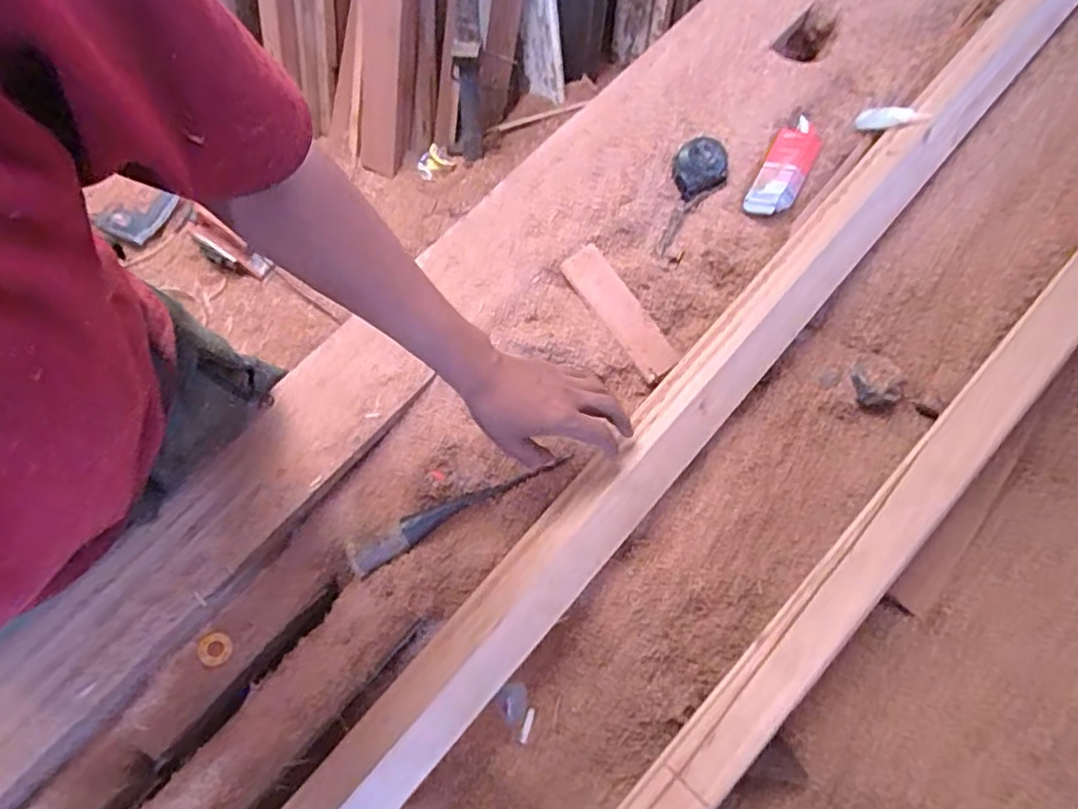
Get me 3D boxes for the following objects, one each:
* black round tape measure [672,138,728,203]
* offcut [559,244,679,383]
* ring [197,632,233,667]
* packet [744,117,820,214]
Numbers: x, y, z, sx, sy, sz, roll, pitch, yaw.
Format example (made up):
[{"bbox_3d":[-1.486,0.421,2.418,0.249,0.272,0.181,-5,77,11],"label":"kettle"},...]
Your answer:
[{"bbox_3d":[0.195,-0.288,0.756,0.067,0.025,0.066,-2,68,5],"label":"black round tape measure"},{"bbox_3d":[0.090,-0.107,0.711,0.049,0.007,0.174,-32,69,-7],"label":"offcut"},{"bbox_3d":[-0.337,0.255,0.650,0.034,0.004,0.033,3,80,-16],"label":"ring"},{"bbox_3d":[0.300,-0.288,0.757,0.053,0.025,0.149,25,73,15],"label":"packet"}]

